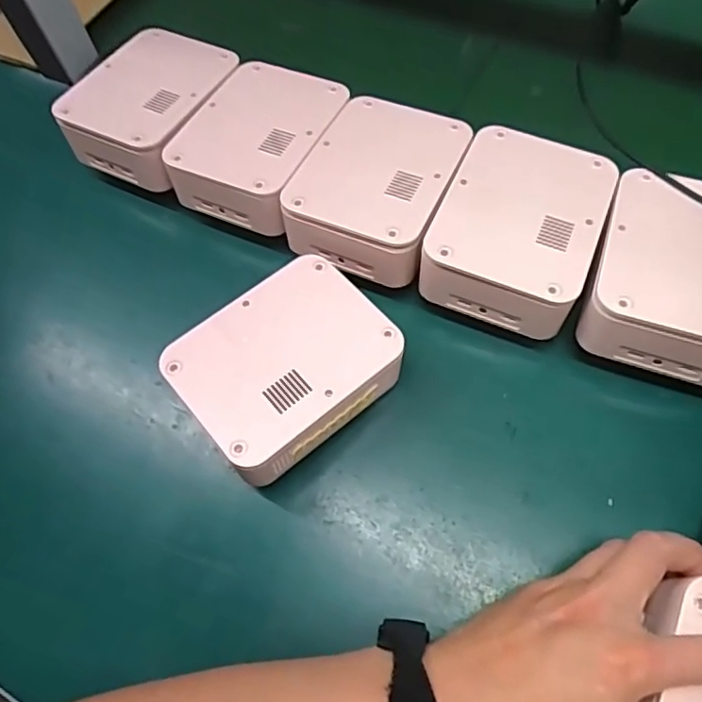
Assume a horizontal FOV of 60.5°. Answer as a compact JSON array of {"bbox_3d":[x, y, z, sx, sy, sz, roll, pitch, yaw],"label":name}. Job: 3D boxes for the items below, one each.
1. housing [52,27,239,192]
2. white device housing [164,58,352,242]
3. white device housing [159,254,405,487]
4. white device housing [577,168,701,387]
[{"bbox_3d":[-0.154,-0.192,0.478,0.097,0.051,0.125,20,68,15],"label":"housing"},{"bbox_3d":[-0.068,-0.158,0.452,0.099,0.039,0.126,20,68,15],"label":"white device housing"},{"bbox_3d":[-0.040,0.013,0.386,0.123,0.059,0.098,-40,67,-13],"label":"white device housing"},{"bbox_3d":[0.203,-0.051,0.369,0.098,0.039,0.128,19,68,14],"label":"white device housing"}]

